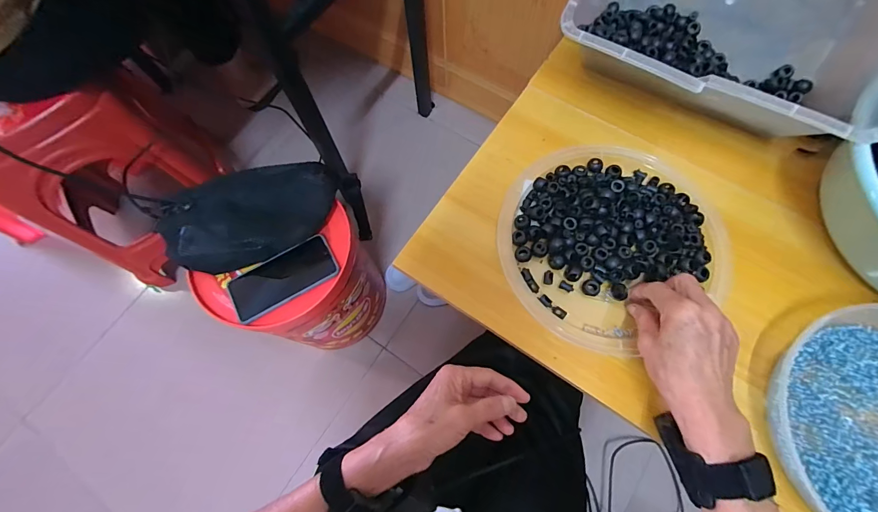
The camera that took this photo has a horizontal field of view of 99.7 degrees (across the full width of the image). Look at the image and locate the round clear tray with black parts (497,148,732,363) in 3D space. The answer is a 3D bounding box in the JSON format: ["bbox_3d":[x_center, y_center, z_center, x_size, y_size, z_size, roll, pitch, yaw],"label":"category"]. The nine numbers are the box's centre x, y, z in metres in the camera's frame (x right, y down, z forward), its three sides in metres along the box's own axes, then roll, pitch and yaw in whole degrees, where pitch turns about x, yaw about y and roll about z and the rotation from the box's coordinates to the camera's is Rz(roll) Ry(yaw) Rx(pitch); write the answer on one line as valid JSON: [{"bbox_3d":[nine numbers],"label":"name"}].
[{"bbox_3d":[0.185,-0.028,0.402,0.236,0.027,0.214,-29,72,-7],"label":"round clear tray with black parts"}]

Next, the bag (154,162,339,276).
[{"bbox_3d":[-0.298,-0.068,0.573,0.269,0.076,0.138,-16,71,-3],"label":"bag"}]

